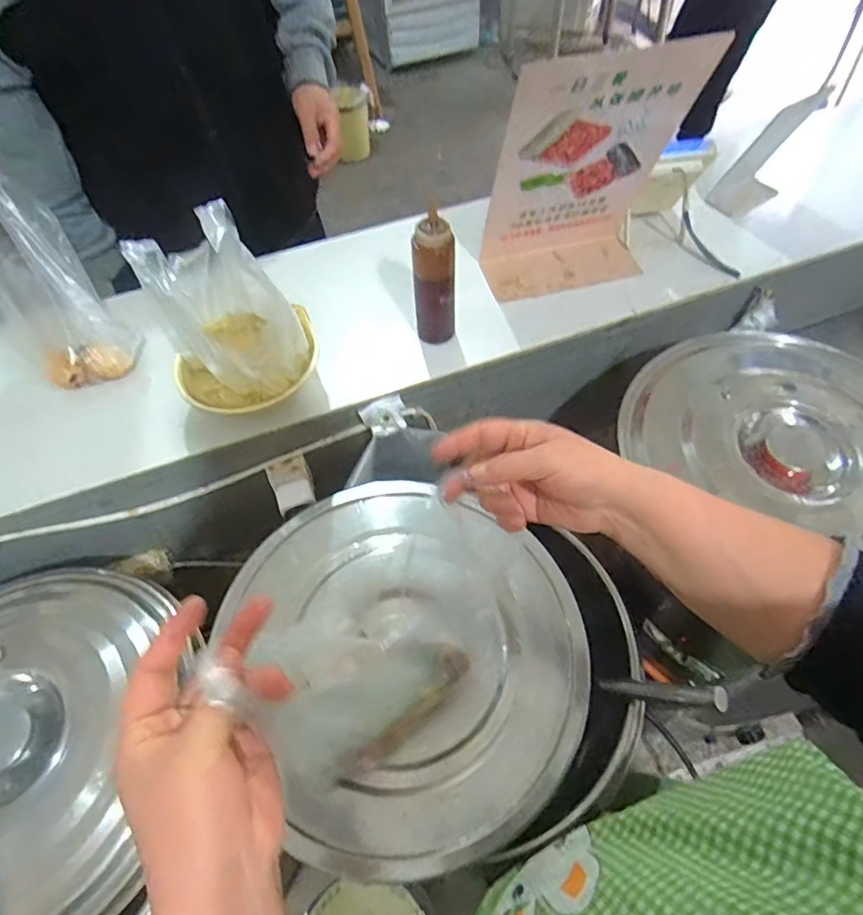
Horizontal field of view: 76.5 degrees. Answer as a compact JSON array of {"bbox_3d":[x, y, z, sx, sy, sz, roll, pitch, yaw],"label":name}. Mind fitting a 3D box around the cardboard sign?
[{"bbox_3d":[0.177,-0.330,0.645,0.206,0.278,0.091,-13,57,-6],"label":"cardboard sign"}]

